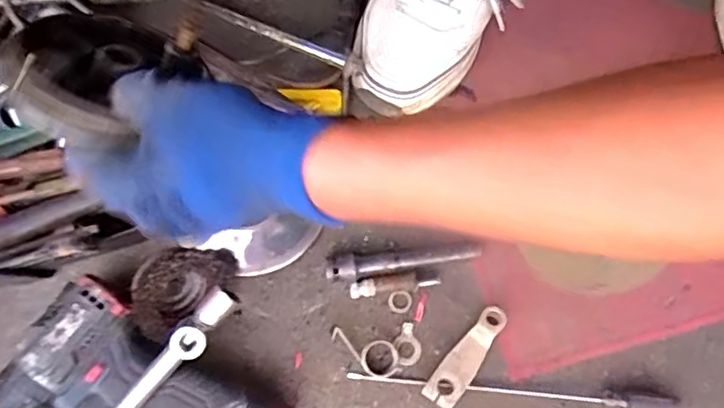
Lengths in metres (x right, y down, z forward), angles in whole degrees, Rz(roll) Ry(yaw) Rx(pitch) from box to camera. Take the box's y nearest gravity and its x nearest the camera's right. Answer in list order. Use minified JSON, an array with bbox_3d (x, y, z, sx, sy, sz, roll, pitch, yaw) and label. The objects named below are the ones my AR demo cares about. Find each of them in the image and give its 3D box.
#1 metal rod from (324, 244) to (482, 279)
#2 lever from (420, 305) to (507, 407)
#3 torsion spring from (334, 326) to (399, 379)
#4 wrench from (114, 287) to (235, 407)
[{"bbox_3d":[0.033,0.046,0.488,0.124,0.021,0.018,-8,69,-4],"label":"metal rod"},{"bbox_3d":[0.082,0.118,0.462,0.026,0.023,0.085,37,72,13],"label":"lever"},{"bbox_3d":[0.002,0.116,0.468,0.058,0.012,0.029,14,69,4],"label":"torsion spring"},{"bbox_3d":[-0.174,0.153,0.414,0.021,0.014,0.240,42,87,14],"label":"wrench"}]

